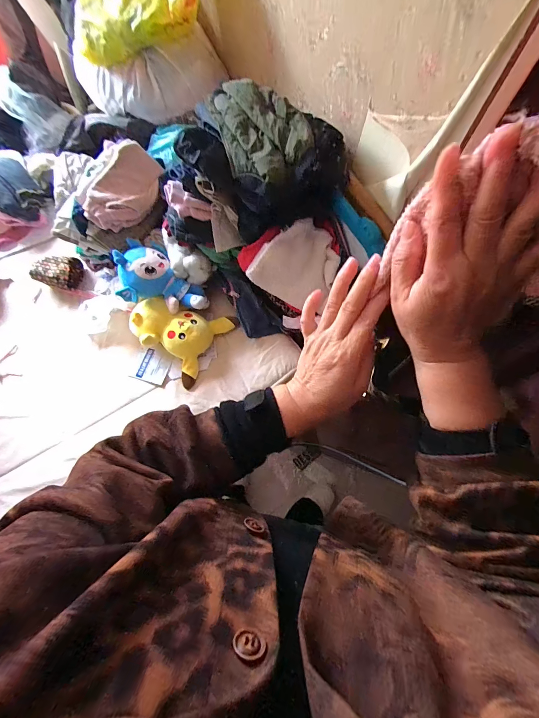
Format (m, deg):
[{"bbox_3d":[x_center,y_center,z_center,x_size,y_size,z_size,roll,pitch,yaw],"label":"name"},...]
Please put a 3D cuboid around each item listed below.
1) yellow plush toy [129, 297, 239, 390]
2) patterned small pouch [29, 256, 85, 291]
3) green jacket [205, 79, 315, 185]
[{"bbox_3d":[-0.272,-0.099,0.966,0.256,0.101,0.248,33,71,10],"label":"yellow plush toy"},{"bbox_3d":[-0.694,-0.290,1.059,0.132,0.054,0.114,10,69,2],"label":"patterned small pouch"},{"bbox_3d":[-0.018,-0.552,0.772,0.199,0.053,0.283,-18,70,-9],"label":"green jacket"}]

